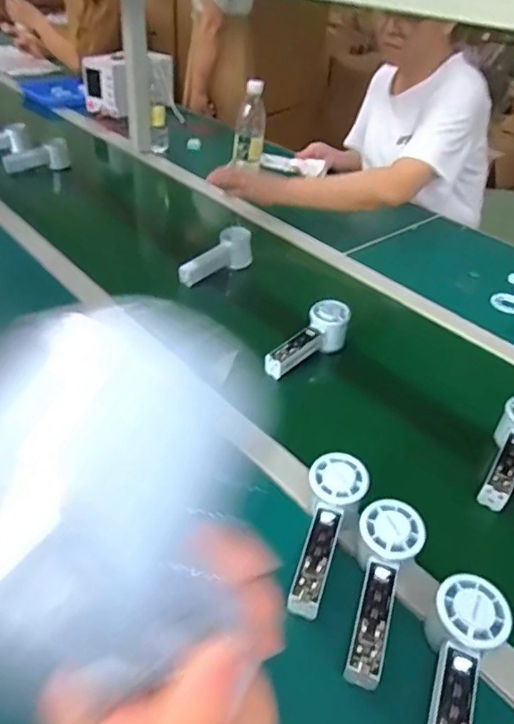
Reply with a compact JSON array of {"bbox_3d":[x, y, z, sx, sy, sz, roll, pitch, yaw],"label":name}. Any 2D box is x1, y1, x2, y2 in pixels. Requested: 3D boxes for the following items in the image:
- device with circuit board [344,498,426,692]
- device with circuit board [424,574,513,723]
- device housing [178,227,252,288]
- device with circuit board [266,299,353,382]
[{"bbox_3d":[0.107,0.203,0.470,0.057,0.050,0.158,16,55,13],"label":"device with circuit board"},{"bbox_3d":[0.157,0.252,0.418,0.054,0.054,0.155,18,57,16],"label":"device with circuit board"},{"bbox_3d":[-0.075,-0.182,0.941,0.146,0.061,0.052,-36,52,-22],"label":"device housing"},{"bbox_3d":[0.071,-0.025,0.768,0.154,0.066,0.050,-38,53,-22],"label":"device with circuit board"}]

